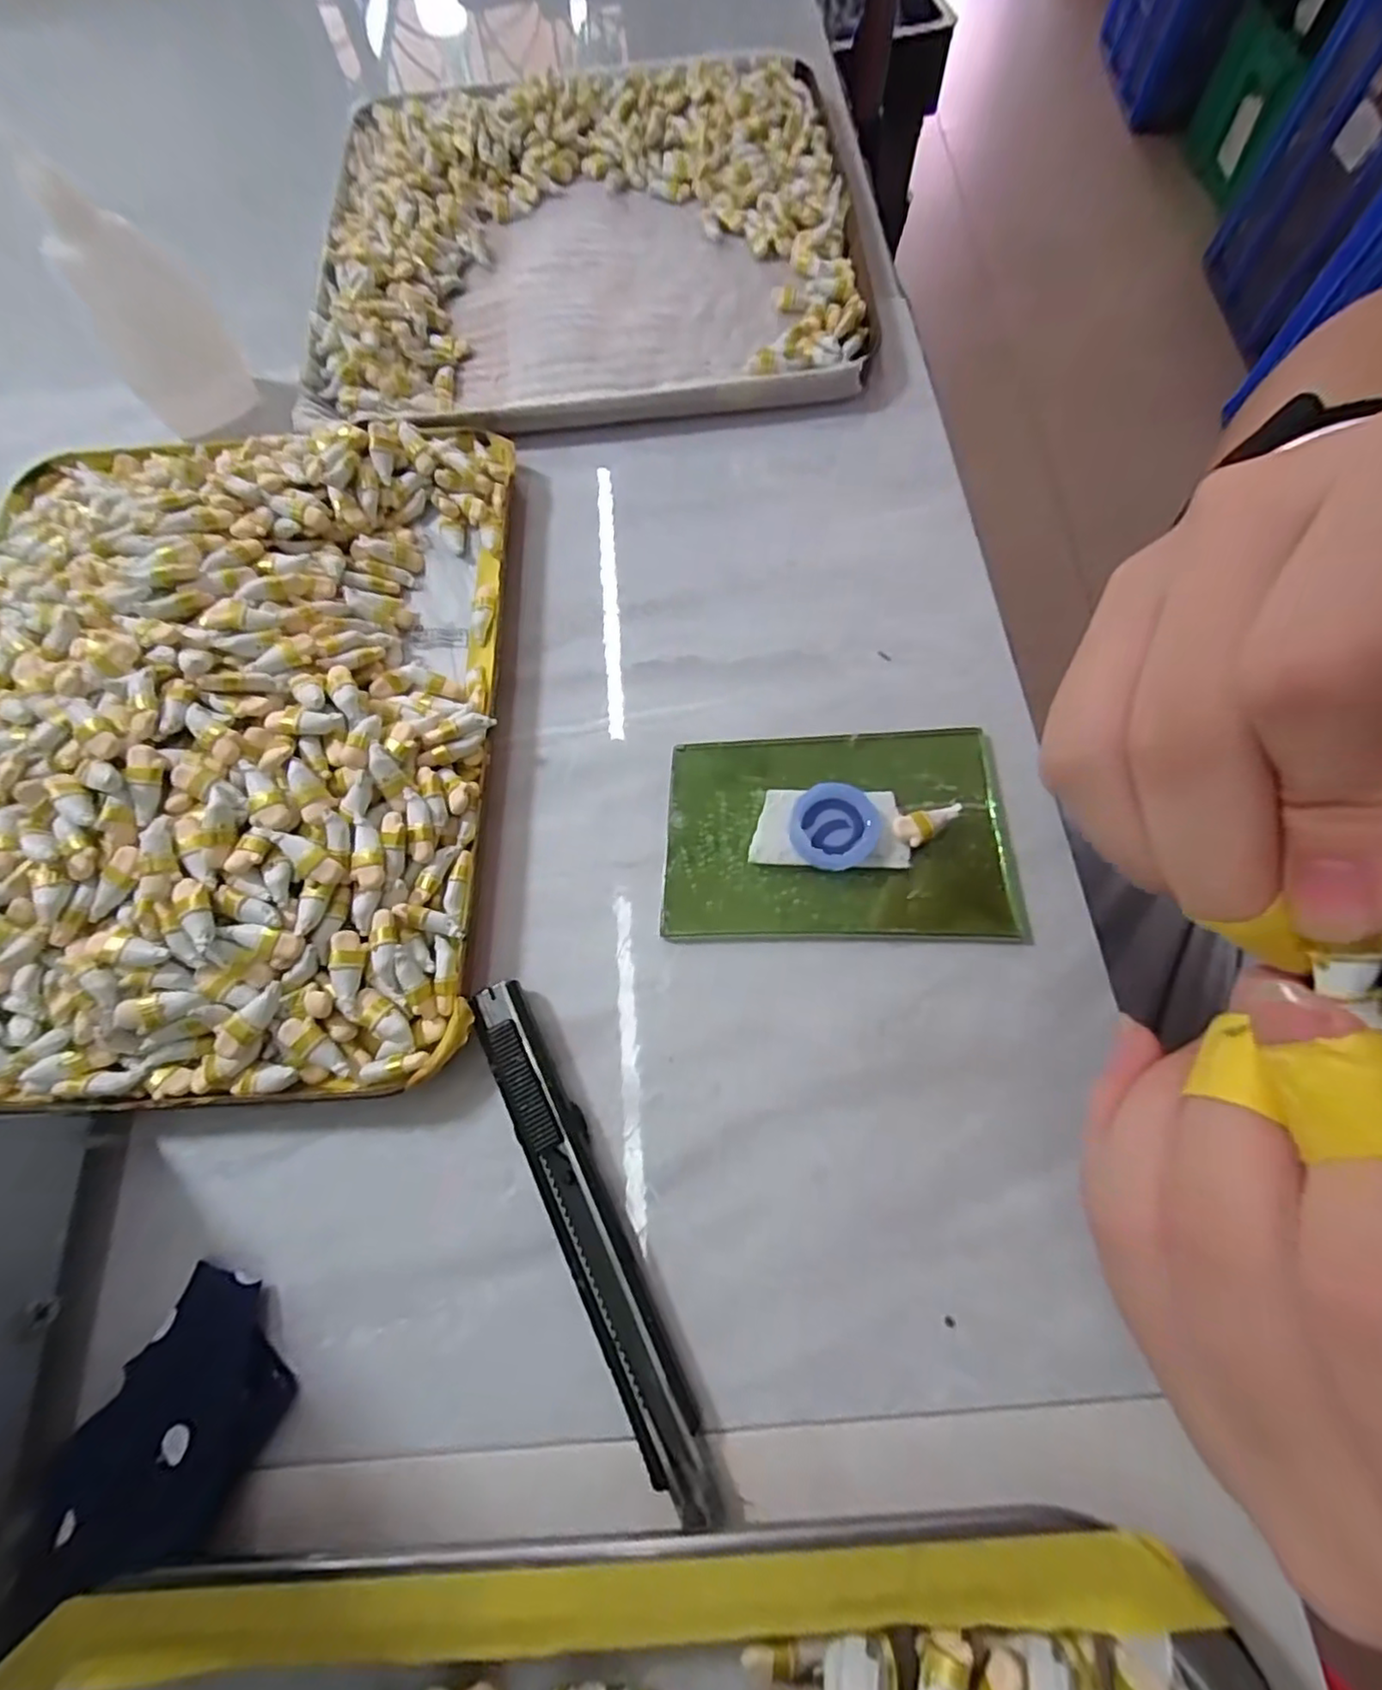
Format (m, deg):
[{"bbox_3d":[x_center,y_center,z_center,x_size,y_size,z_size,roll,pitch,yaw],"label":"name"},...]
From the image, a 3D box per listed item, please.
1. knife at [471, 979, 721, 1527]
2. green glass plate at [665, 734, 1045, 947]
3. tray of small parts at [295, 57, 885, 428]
[{"bbox_3d":[-0.028,0.098,0.169,0.015,0.010,0.130,-27,72,-7],"label":"knife"},{"bbox_3d":[0.046,-0.005,0.199,0.106,0.010,0.067,0,71,2],"label":"green glass plate"},{"bbox_3d":[-0.049,-0.283,0.295,0.237,0.022,0.228,-4,71,-2],"label":"tray of small parts"}]

